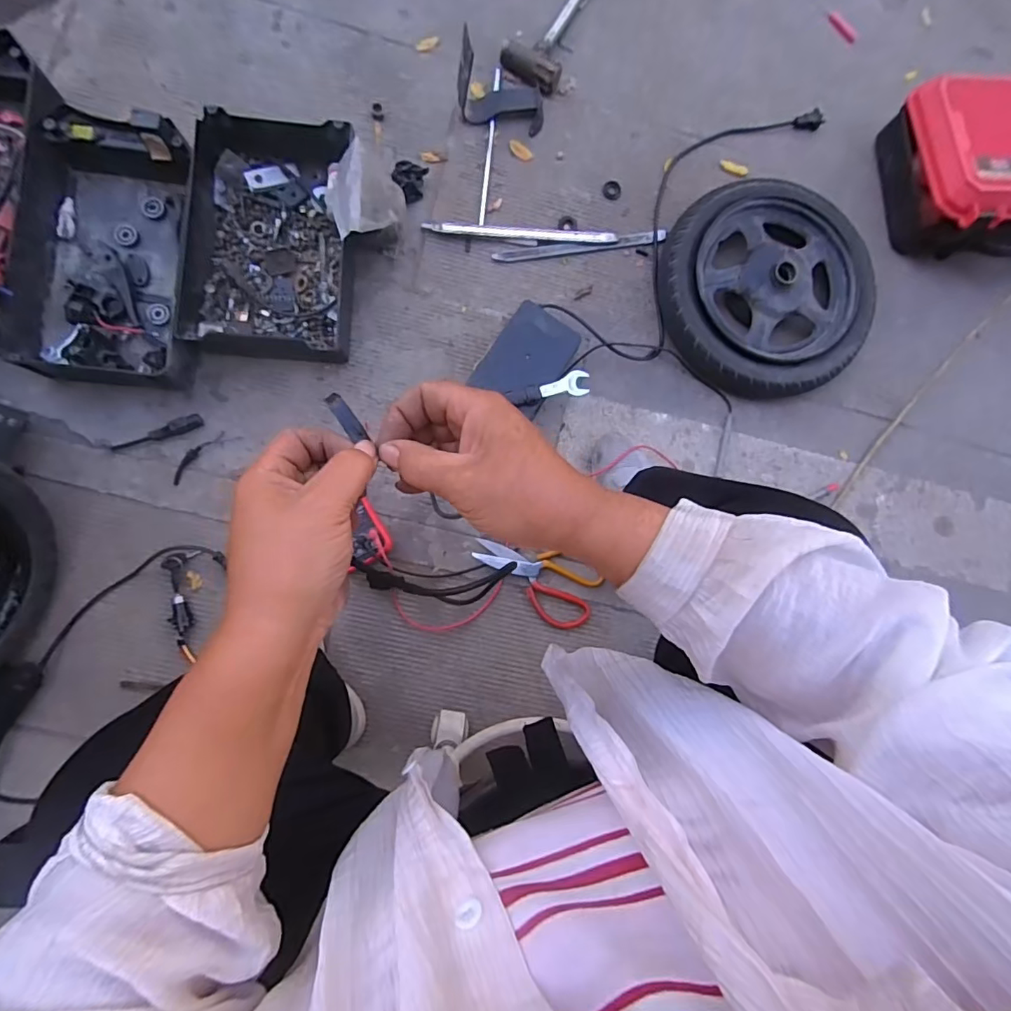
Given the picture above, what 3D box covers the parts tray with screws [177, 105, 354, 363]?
[{"bbox_3d":[-0.337,-0.381,0.753,0.224,0.081,0.347,3,84,-5],"label":"parts tray with screws"}]

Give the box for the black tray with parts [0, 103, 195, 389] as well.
[{"bbox_3d":[-0.552,-0.357,0.722,0.231,0.094,0.362,4,84,-5],"label":"black tray with parts"}]

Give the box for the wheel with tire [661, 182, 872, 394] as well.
[{"bbox_3d":[0.420,-0.343,0.827,0.332,0.070,0.326,1,84,-5],"label":"wheel with tire"}]

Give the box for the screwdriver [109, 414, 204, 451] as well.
[{"bbox_3d":[-0.502,-0.104,0.743,0.123,0.026,0.020,-17,86,-7],"label":"screwdriver"}]

